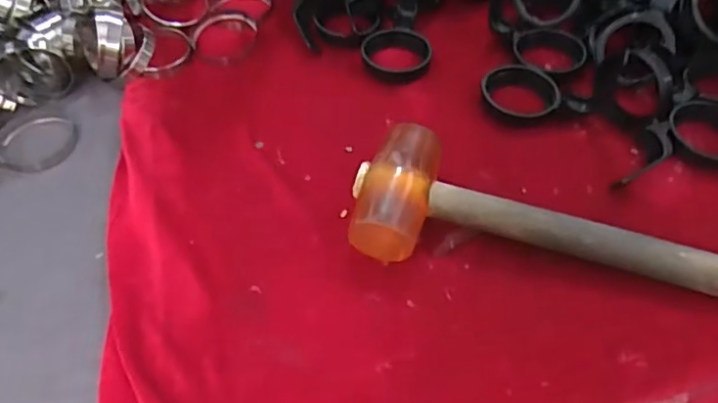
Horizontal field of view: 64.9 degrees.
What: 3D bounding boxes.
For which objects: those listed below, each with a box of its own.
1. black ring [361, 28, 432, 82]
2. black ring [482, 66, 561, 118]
[{"bbox_3d":[0.038,-0.153,0.583,0.068,0.019,0.068,-2,53,2],"label":"black ring"},{"bbox_3d":[0.154,-0.104,0.539,0.072,0.019,0.059,21,57,18],"label":"black ring"}]

